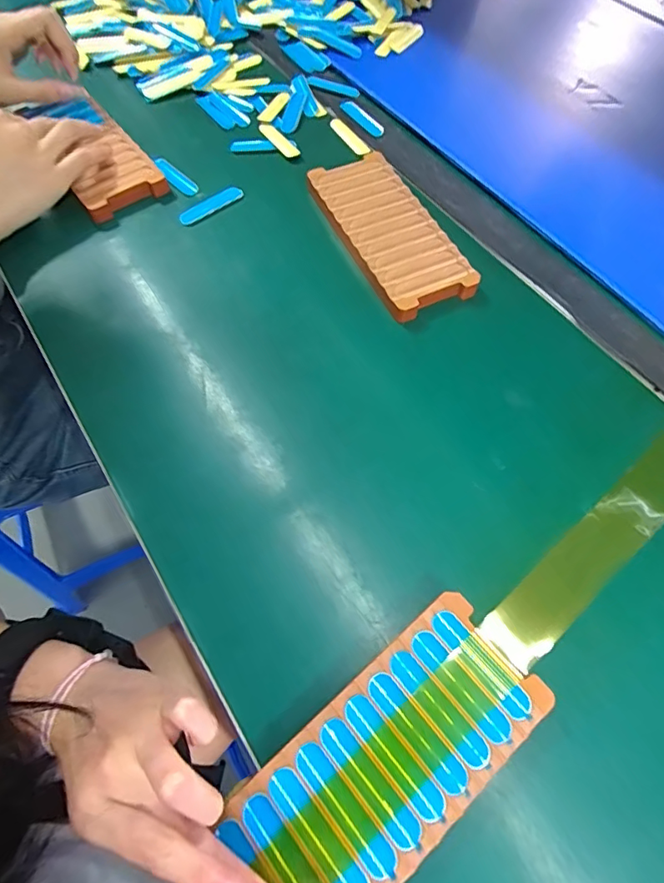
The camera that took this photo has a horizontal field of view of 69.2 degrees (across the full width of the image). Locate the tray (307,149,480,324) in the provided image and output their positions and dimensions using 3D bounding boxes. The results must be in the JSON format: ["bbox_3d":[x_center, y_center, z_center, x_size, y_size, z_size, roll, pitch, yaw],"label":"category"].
[{"bbox_3d":[0.045,-0.175,0.403,0.076,0.022,0.169,-25,66,-11],"label":"tray"}]

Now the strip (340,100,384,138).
[{"bbox_3d":[0.032,-0.322,0.479,0.013,0.007,0.063,-31,67,-14],"label":"strip"}]

